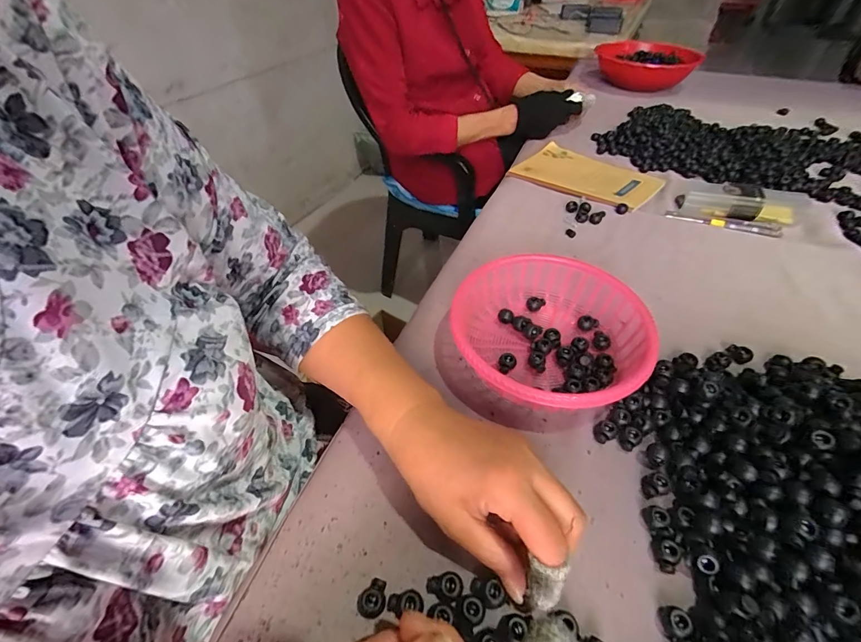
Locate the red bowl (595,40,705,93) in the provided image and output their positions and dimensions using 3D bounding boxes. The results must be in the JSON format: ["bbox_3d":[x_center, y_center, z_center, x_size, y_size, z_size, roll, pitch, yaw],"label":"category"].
[{"bbox_3d":[0.537,-0.637,0.976,0.224,0.073,0.239,0,46,0],"label":"red bowl"}]

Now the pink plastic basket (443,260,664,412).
[{"bbox_3d":[0.107,0.015,0.356,0.159,0.052,0.167,10,47,9],"label":"pink plastic basket"}]

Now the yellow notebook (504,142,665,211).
[{"bbox_3d":[0.246,-0.237,0.623,0.212,0.010,0.139,33,50,29],"label":"yellow notebook"}]

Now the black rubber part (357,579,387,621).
[{"bbox_3d":[-0.035,0.170,0.238,0.015,0.010,0.020,11,47,9],"label":"black rubber part"}]

